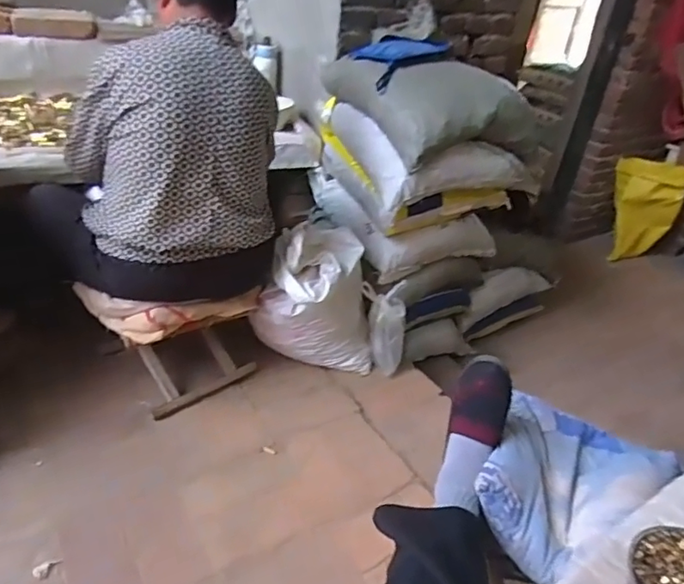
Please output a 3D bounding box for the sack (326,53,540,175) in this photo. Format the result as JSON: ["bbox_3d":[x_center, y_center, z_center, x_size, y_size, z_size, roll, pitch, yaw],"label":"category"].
[{"bbox_3d":[0.241,-0.519,1.456,0.427,0.192,0.449,-10,36,-26],"label":"sack"}]

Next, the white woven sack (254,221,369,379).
[{"bbox_3d":[-0.070,0.039,1.421,0.295,0.359,0.214,-18,40,-35],"label":"white woven sack"}]

